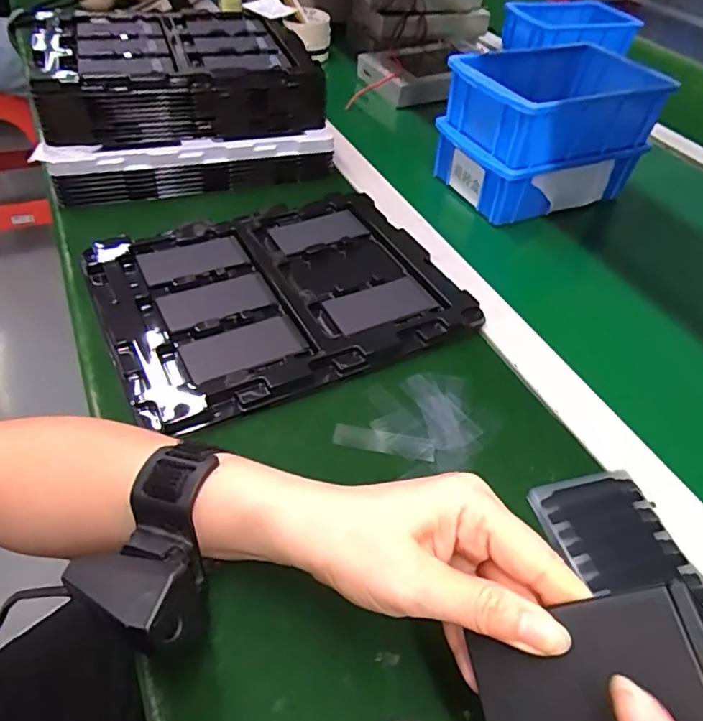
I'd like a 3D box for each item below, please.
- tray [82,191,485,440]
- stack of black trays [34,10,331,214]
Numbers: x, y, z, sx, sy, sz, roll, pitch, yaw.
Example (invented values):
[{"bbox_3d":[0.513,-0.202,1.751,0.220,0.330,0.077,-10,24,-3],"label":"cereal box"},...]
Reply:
[{"bbox_3d":[-0.059,-0.063,0.461,0.275,0.012,0.215,-19,52,-21],"label":"tray"},{"bbox_3d":[-0.180,-0.291,0.597,0.275,0.087,0.233,-10,50,-15],"label":"stack of black trays"}]

